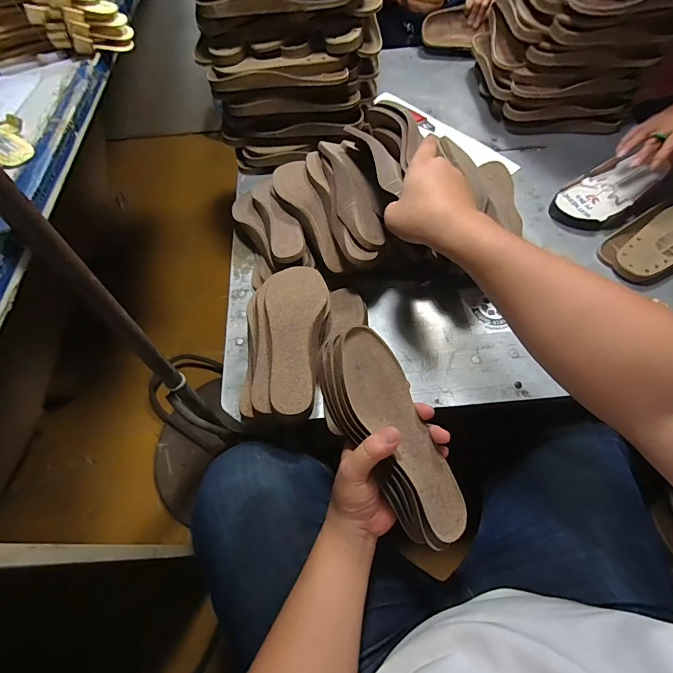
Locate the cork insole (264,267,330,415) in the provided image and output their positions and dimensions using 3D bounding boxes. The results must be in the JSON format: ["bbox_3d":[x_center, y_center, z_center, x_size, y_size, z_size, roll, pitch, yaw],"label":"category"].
[{"bbox_3d":[-0.055,-0.010,0.526,0.082,0.026,0.231,-3,61,1],"label":"cork insole"}]

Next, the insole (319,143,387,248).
[{"bbox_3d":[0.024,-0.222,0.592,0.058,0.023,0.198,-17,76,-7],"label":"insole"}]

